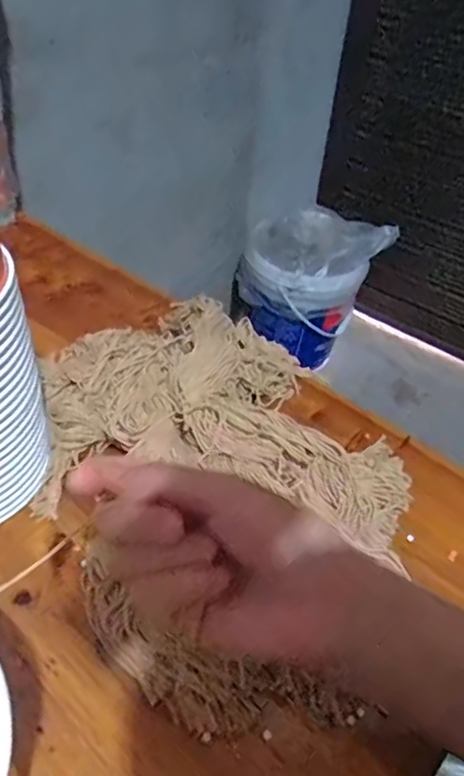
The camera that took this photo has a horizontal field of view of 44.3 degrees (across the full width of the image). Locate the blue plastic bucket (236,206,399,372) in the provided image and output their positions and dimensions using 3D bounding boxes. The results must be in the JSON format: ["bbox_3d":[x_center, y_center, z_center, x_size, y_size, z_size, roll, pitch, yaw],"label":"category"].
[{"bbox_3d":[0.204,-0.268,1.551,0.291,0.392,0.284,3,42,-3],"label":"blue plastic bucket"}]

